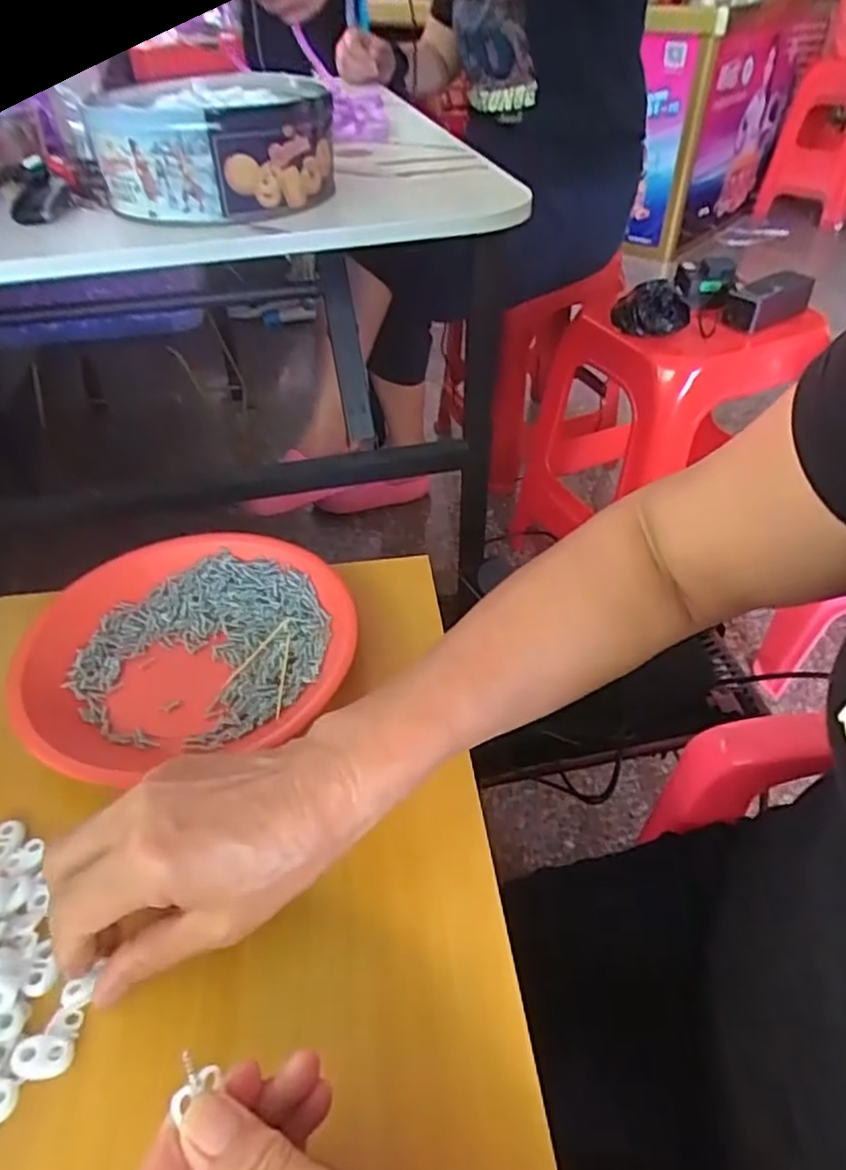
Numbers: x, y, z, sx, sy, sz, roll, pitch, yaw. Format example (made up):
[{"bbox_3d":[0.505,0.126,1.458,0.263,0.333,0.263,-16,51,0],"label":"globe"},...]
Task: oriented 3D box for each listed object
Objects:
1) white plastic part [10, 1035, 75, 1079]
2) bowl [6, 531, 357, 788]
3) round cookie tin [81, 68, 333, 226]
[{"bbox_3d":[-0.152,0.188,0.278,0.022,0.006,0.015,3,42,5],"label":"white plastic part"},{"bbox_3d":[-0.144,0.035,0.437,0.191,0.030,0.173,-19,45,-20],"label":"bowl"},{"bbox_3d":[-0.174,-0.372,0.594,0.185,0.078,0.164,-10,42,-9],"label":"round cookie tin"}]

